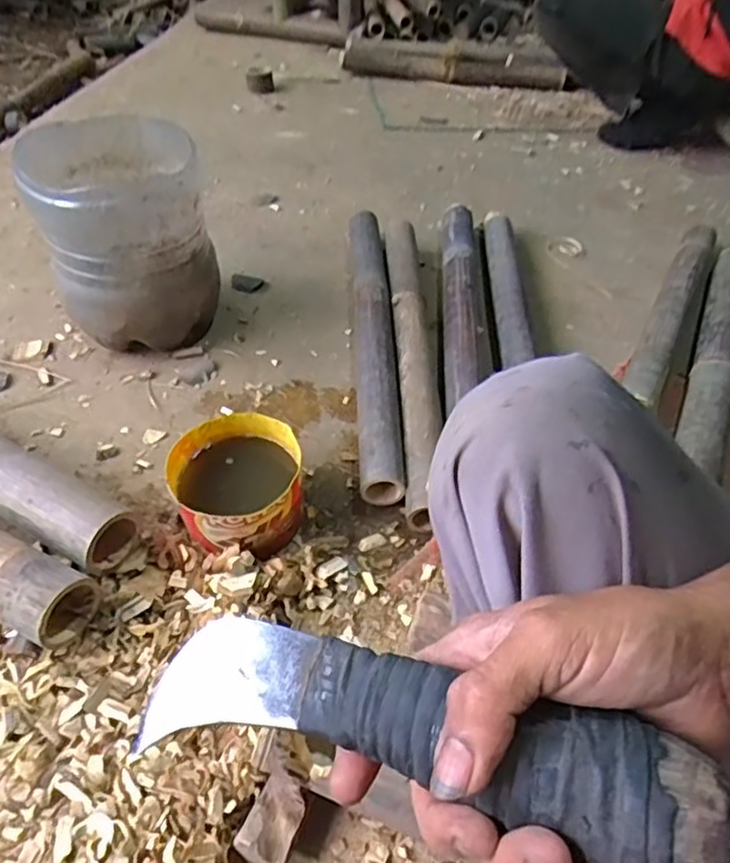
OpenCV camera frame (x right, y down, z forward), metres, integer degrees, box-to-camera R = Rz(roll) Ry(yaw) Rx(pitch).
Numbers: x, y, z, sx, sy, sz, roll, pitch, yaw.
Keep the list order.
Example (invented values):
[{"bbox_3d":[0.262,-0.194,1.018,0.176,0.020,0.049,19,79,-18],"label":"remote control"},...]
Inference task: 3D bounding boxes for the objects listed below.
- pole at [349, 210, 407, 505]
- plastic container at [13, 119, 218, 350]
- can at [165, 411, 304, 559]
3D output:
[{"bbox_3d":[0.011,-0.169,1.026,0.060,0.071,0.688,1,47,-5],"label":"pole"},{"bbox_3d":[-0.364,-0.292,0.969,0.221,0.275,0.243,-15,50,-17],"label":"plastic container"},{"bbox_3d":[-0.148,0.068,0.761,0.153,0.098,0.153,3,47,-3],"label":"can"}]

